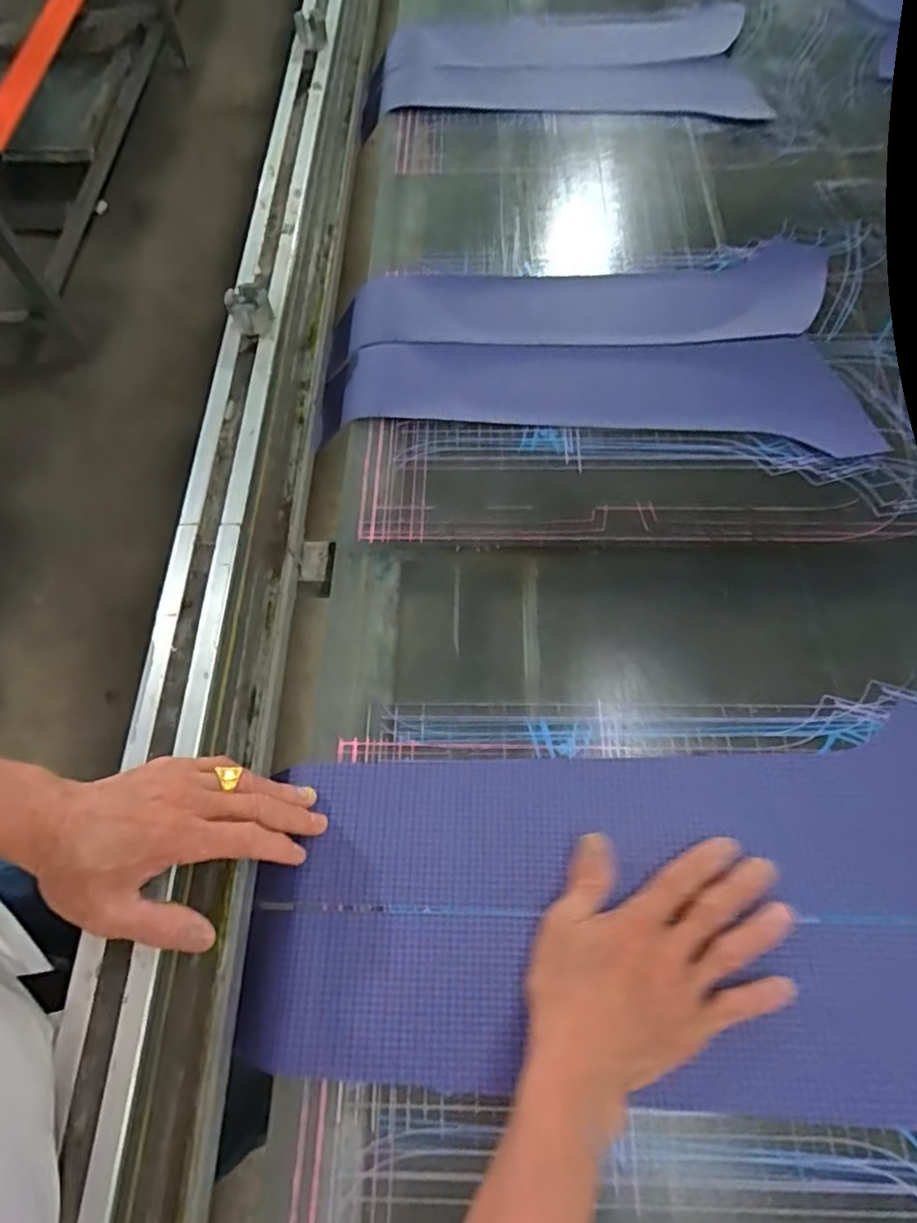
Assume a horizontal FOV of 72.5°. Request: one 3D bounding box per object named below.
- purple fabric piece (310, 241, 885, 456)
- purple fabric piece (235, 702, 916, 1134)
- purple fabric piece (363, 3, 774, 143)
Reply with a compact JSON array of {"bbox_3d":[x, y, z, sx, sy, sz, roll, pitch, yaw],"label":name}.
[{"bbox_3d":[0.113,-0.240,0.581,0.476,0.017,0.228,-3,67,1],"label":"purple fabric piece"},{"bbox_3d":[0.106,0.192,0.390,0.473,0.006,0.233,-1,65,2],"label":"purple fabric piece"},{"bbox_3d":[0.124,-0.669,0.767,0.465,0.027,0.210,0,71,0],"label":"purple fabric piece"}]

